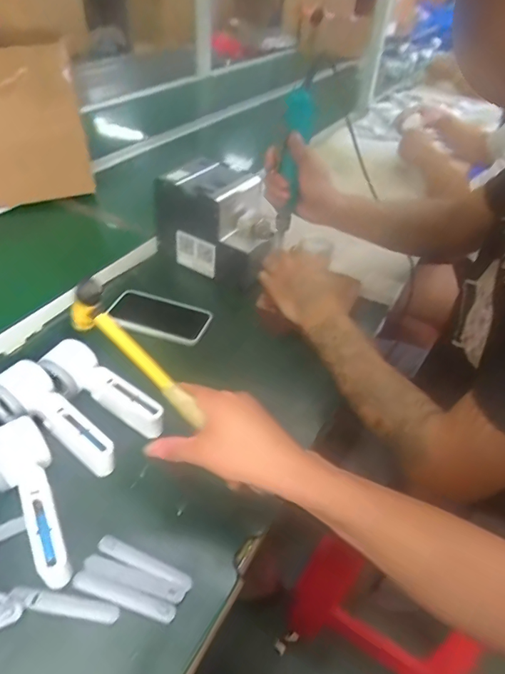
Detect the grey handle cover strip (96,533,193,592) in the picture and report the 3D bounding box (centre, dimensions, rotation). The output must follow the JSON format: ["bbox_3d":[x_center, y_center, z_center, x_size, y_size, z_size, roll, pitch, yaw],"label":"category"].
[{"bbox_3d":[-0.100,0.209,0.423,0.096,0.004,0.016,19,42,15],"label":"grey handle cover strip"}]

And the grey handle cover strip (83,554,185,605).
[{"bbox_3d":[-0.108,0.218,0.411,0.095,0.004,0.017,14,41,10],"label":"grey handle cover strip"}]

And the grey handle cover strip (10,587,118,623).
[{"bbox_3d":[-0.161,0.230,0.391,0.091,0.006,0.015,8,41,3],"label":"grey handle cover strip"}]

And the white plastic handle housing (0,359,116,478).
[{"bbox_3d":[-0.213,0.090,0.494,0.168,0.043,0.058,33,43,11],"label":"white plastic handle housing"}]

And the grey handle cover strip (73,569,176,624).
[{"bbox_3d":[-0.114,0.228,0.400,0.095,0.004,0.016,16,42,11],"label":"grey handle cover strip"}]

